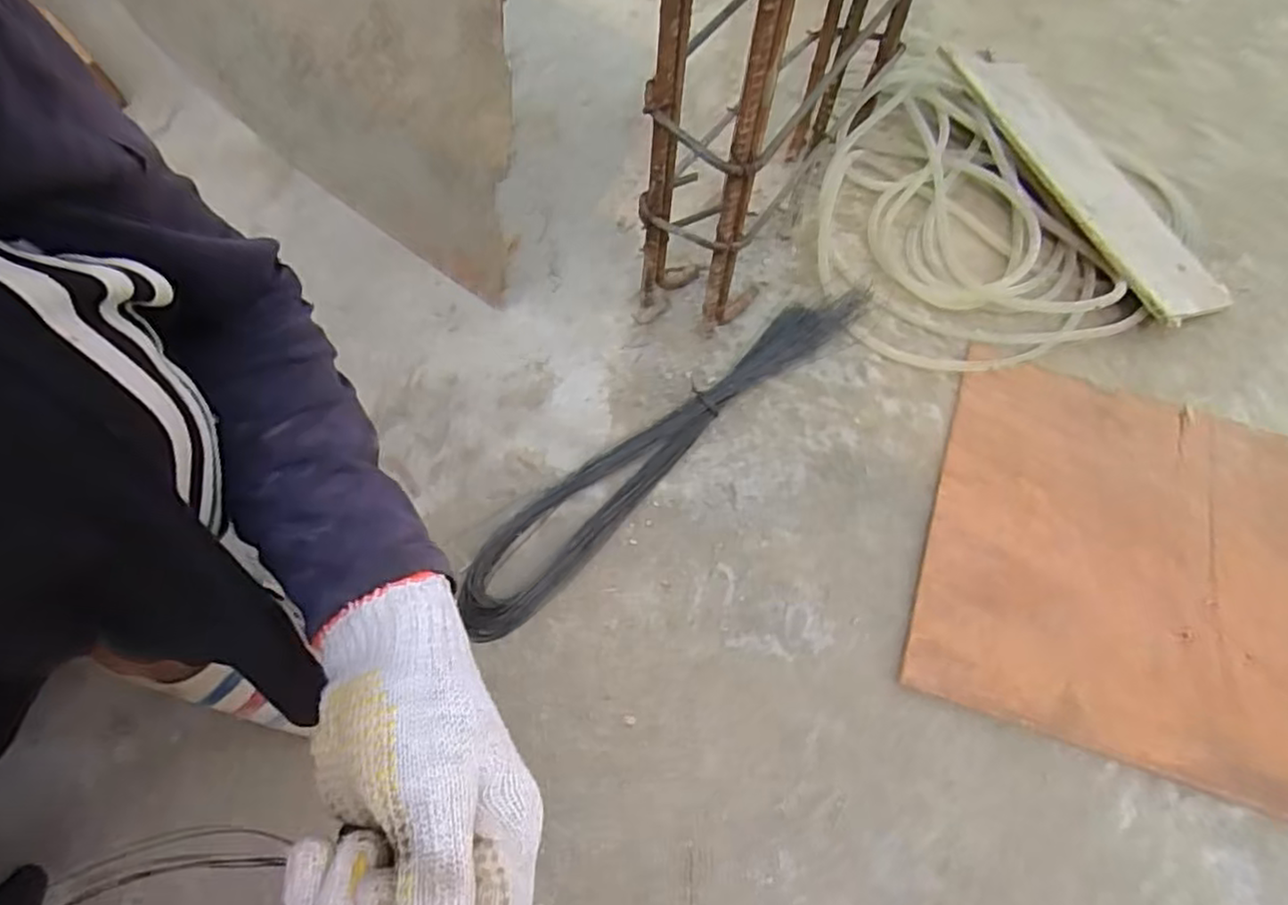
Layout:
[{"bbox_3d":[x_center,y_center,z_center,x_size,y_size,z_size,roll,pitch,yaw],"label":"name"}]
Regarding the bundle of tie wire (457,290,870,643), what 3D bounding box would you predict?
[{"bbox_3d":[0.019,-0.015,0.594,0.441,0.027,0.071,-41,71,-20],"label":"bundle of tie wire"}]

